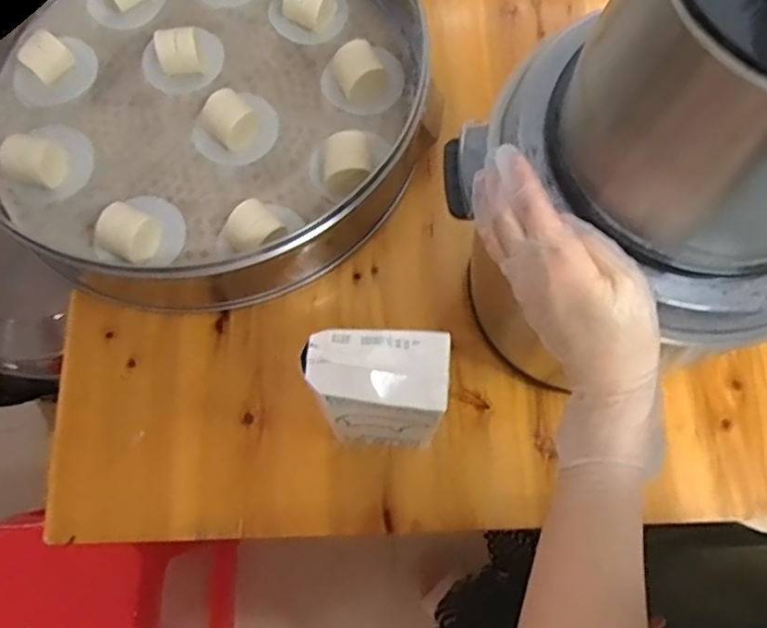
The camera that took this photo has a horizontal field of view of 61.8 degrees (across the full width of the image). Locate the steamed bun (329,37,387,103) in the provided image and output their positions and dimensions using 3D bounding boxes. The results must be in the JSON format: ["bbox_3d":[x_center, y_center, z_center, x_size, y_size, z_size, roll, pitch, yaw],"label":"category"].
[{"bbox_3d":[-0.027,-0.277,0.733,0.049,0.033,0.061,-28,74,-9],"label":"steamed bun"}]

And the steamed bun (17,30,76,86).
[{"bbox_3d":[-0.389,-0.297,0.736,0.047,0.031,0.045,37,75,11],"label":"steamed bun"}]

